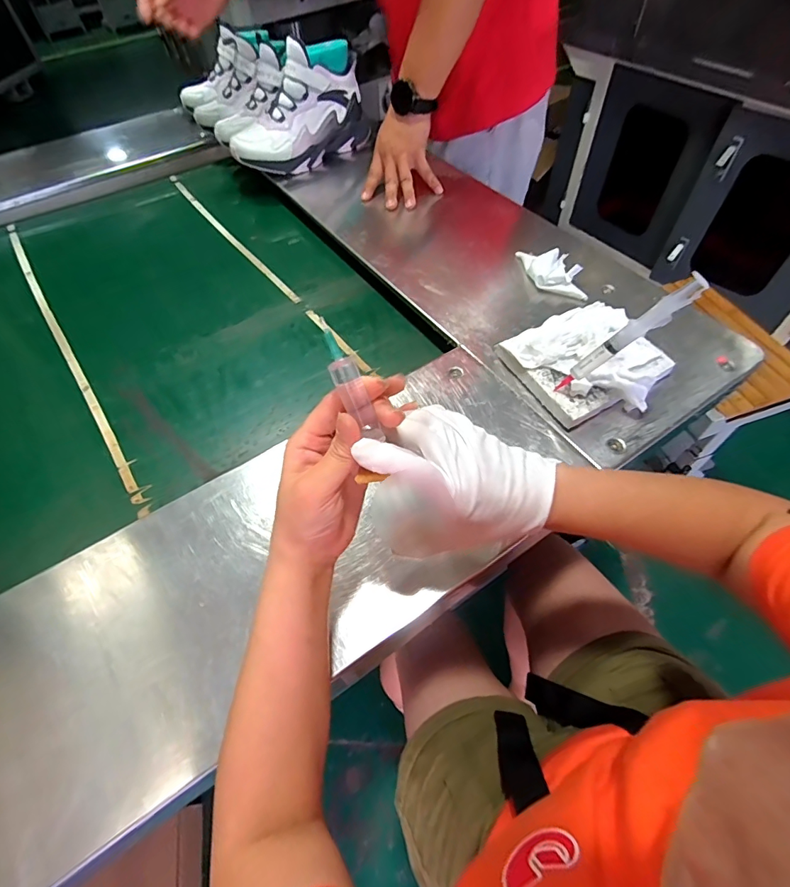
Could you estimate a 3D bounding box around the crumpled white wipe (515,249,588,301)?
[{"bbox_3d":[0.222,-0.244,0.622,0.065,0.025,0.109,-8,56,-2],"label":"crumpled white wipe"}]

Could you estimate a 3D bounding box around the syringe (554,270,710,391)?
[{"bbox_3d":[0.221,-0.100,0.429,0.022,0.161,0.015,22,52,-23],"label":"syringe"}]

